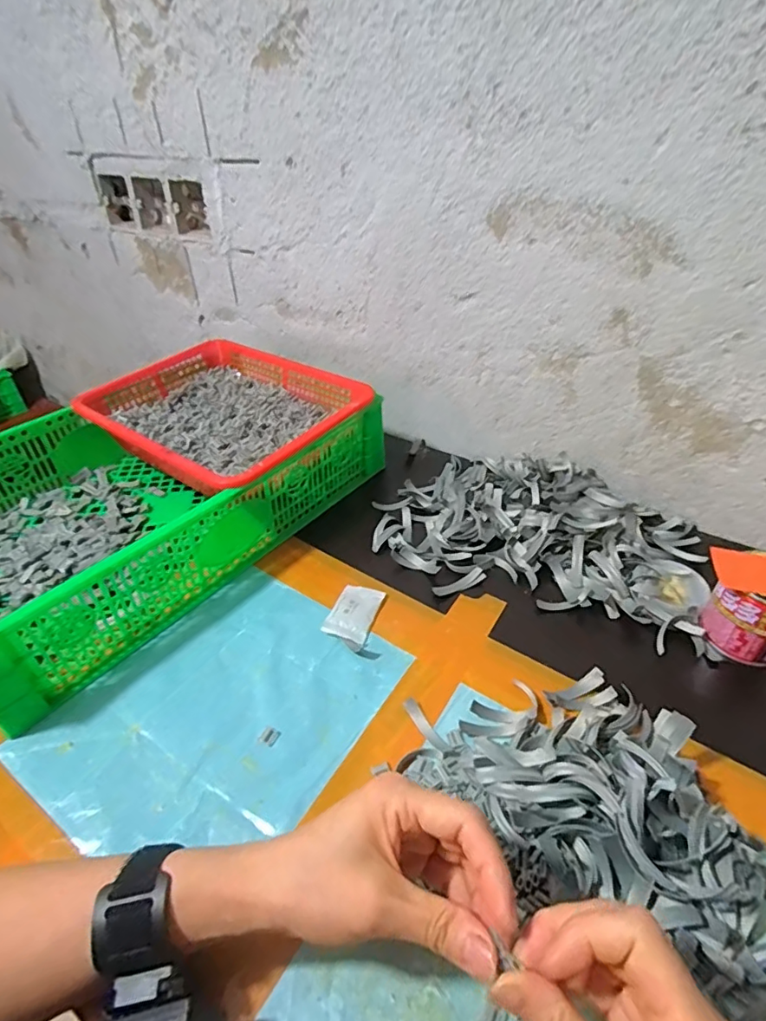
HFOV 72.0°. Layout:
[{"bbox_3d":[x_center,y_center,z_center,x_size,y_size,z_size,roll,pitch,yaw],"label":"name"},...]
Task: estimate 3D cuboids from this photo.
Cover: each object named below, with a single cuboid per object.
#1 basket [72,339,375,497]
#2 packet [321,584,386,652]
[{"bbox_3d":[-0.181,-0.112,0.630,0.297,0.076,0.239,24,44,29],"label":"basket"},{"bbox_3d":[-0.025,0.094,0.482,0.040,0.013,0.070,13,40,18],"label":"packet"}]

